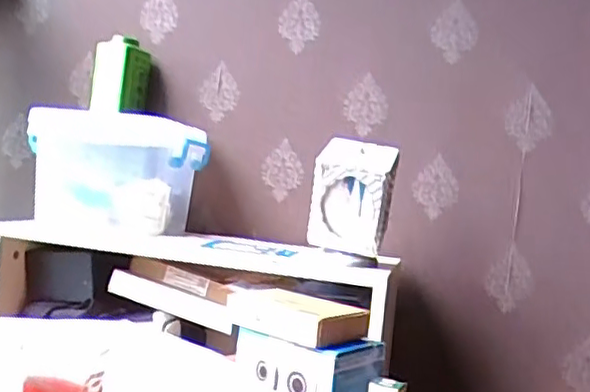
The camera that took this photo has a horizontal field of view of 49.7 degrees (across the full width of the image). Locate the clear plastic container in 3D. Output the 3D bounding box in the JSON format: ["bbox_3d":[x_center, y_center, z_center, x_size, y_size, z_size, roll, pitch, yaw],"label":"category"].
[{"bbox_3d":[-0.293,-0.040,1.067,0.244,0.177,0.187,7,2,16],"label":"clear plastic container"}]

